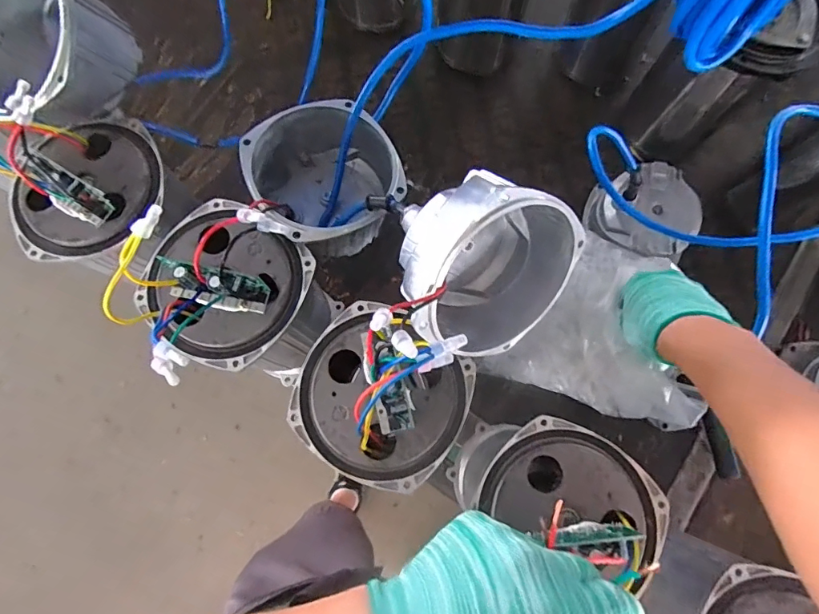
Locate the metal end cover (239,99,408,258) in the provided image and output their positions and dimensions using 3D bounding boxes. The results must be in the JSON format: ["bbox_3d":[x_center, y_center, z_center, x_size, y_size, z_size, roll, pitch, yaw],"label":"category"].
[{"bbox_3d":[-0.075,-0.119,0.425,0.138,0.083,0.129,41,82,9],"label":"metal end cover"}]

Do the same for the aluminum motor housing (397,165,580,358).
[{"bbox_3d":[0.049,-0.035,0.357,0.108,0.141,0.132,42,105,34],"label":"aluminum motor housing"}]

